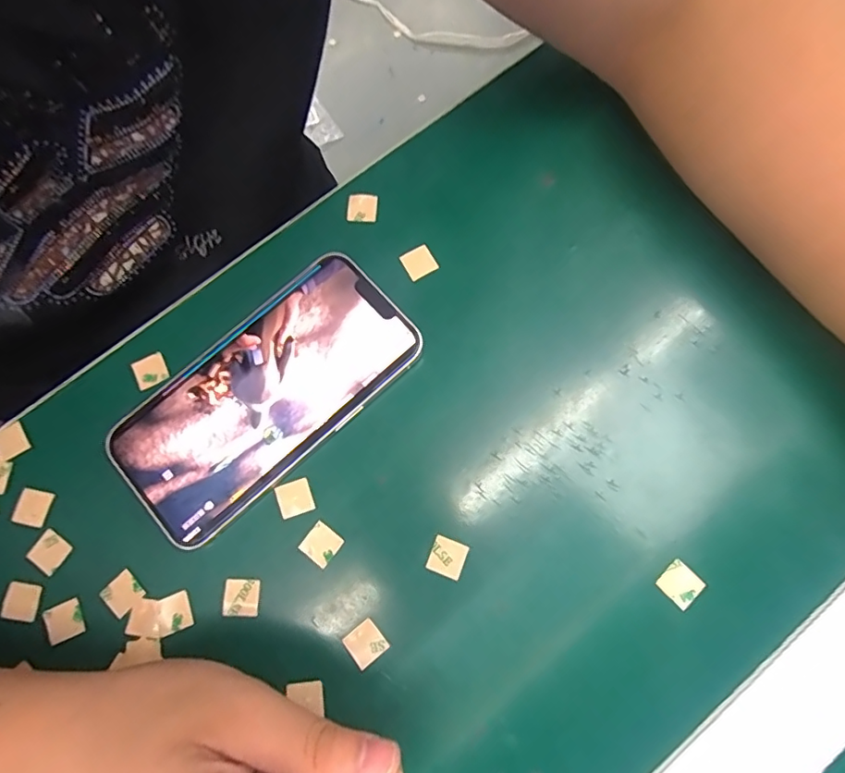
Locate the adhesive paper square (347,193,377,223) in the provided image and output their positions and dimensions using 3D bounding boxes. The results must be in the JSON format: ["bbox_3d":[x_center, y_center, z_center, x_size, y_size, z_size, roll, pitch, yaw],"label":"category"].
[{"bbox_3d":[-0.032,-0.095,0.280,0.015,0.004,0.016,3,77,2],"label":"adhesive paper square"}]

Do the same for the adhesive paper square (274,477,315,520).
[{"bbox_3d":[-0.059,0.051,0.243,0.016,0.004,0.015,-20,81,-3],"label":"adhesive paper square"}]

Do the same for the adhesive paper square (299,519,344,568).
[{"bbox_3d":[-0.046,0.071,0.238,0.015,0.004,0.016,37,80,10],"label":"adhesive paper square"}]

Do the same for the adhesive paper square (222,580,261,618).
[{"bbox_3d":[-0.080,0.093,0.234,0.015,0.004,0.015,2,74,-2],"label":"adhesive paper square"}]

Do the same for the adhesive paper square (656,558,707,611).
[{"bbox_3d":[0.112,0.085,0.229,0.015,0.004,0.016,-43,73,-1],"label":"adhesive paper square"}]

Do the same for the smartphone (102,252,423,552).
[{"bbox_3d":[-0.074,0.003,0.251,0.144,0.009,0.071,-41,79,-8],"label":"smartphone"}]

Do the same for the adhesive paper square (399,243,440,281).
[{"bbox_3d":[-0.002,-0.064,0.272,0.016,0.004,0.016,-29,78,-6],"label":"adhesive paper square"}]

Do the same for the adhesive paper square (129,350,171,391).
[{"bbox_3d":[-0.135,-0.008,0.262,0.016,0.004,0.014,-28,85,-7],"label":"adhesive paper square"}]

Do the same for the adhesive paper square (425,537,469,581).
[{"bbox_3d":[0.011,0.076,0.234,0.016,0.004,0.016,20,78,6],"label":"adhesive paper square"}]

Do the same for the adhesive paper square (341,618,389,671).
[{"bbox_3d":[-0.025,0.111,0.227,0.015,0.004,0.015,-39,78,-12],"label":"adhesive paper square"}]

